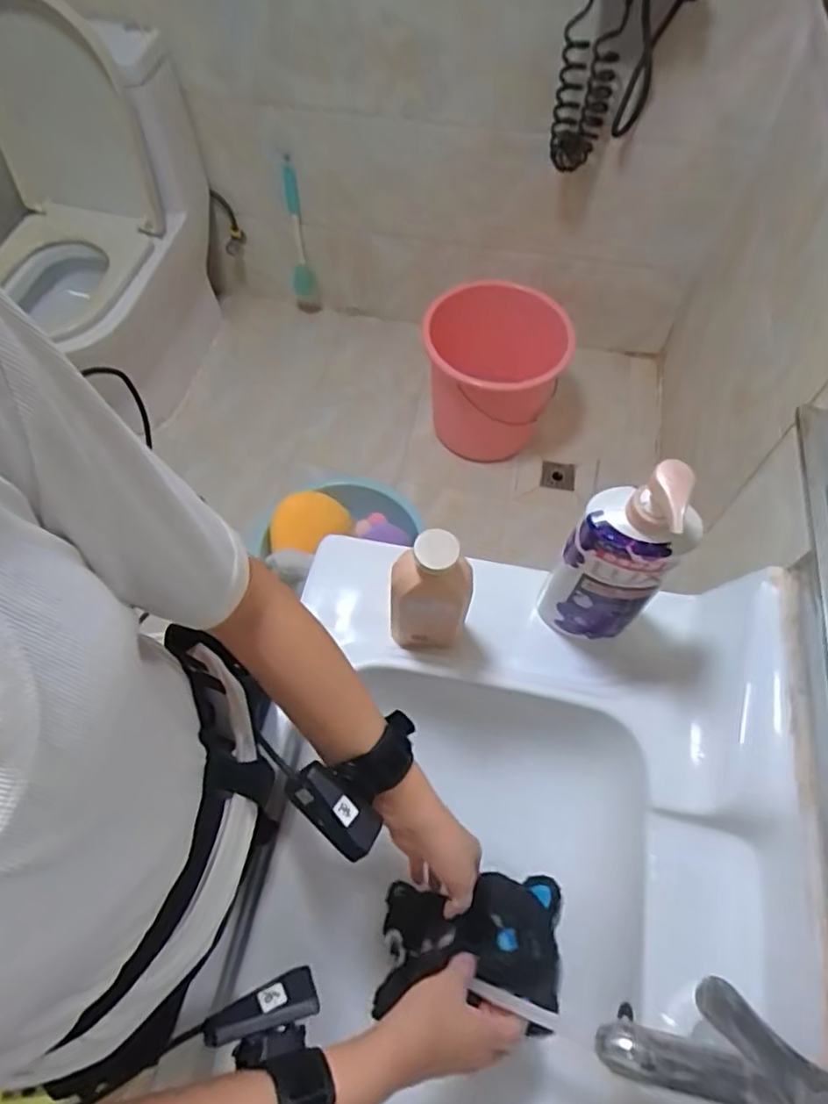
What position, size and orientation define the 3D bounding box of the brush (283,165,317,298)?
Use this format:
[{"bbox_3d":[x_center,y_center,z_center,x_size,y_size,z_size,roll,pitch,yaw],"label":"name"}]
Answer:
[{"bbox_3d":[-0.316,-0.838,1.674,0.063,0.341,0.059,-12,62,-6],"label":"brush"}]

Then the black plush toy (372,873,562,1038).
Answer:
[{"bbox_3d":[0.053,0.360,0.572,0.161,0.054,0.119,4,62,3],"label":"black plush toy"}]

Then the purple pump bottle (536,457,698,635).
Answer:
[{"bbox_3d":[0.171,0.006,0.539,0.089,0.243,0.055,28,65,15],"label":"purple pump bottle"}]

